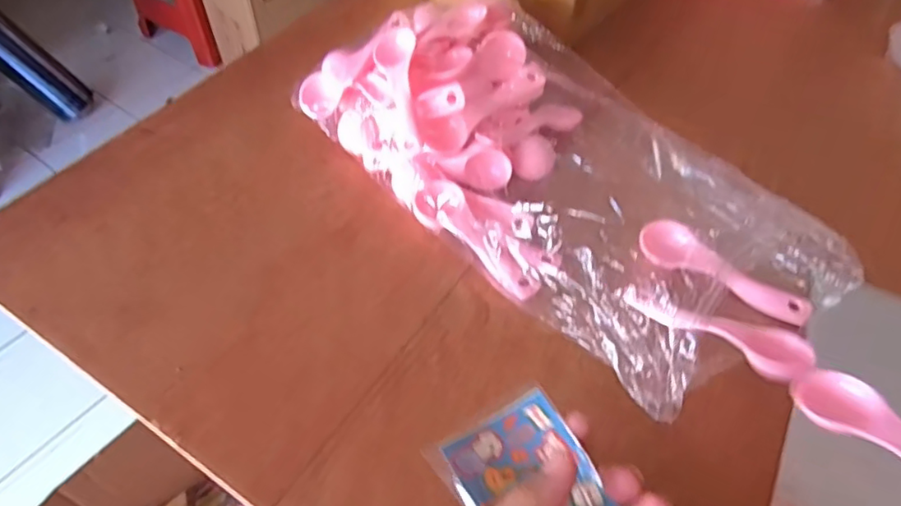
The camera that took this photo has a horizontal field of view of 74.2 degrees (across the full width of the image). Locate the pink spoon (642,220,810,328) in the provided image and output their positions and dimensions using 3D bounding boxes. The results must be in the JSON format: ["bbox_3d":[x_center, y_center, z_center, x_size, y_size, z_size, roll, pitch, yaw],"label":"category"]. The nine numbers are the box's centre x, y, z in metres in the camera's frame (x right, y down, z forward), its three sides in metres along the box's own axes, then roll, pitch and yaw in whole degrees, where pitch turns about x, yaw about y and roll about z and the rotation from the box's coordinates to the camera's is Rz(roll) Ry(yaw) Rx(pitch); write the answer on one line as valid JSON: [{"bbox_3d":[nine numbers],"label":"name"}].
[{"bbox_3d":[0.176,0.014,0.388,0.109,0.017,0.032,32,57,25],"label":"pink spoon"}]

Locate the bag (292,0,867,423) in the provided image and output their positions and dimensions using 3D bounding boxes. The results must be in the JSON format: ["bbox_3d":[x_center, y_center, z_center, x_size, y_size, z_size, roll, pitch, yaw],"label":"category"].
[{"bbox_3d":[0.065,-0.074,0.415,0.198,0.097,0.380,-30,56,-23],"label":"bag"}]

